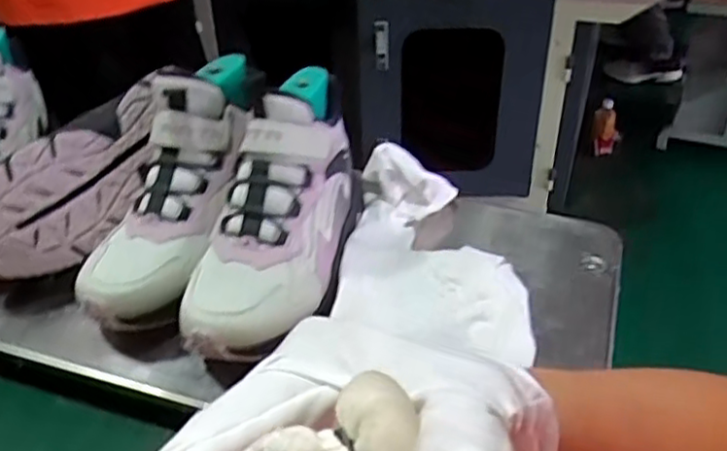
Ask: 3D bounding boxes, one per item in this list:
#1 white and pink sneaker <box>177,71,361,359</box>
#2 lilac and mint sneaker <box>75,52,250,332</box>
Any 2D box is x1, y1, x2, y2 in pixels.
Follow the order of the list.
[{"bbox_3d":[-0.060,-0.017,0.503,0.087,0.126,0.220,6,37,10],"label":"white and pink sneaker"},{"bbox_3d":[-0.143,-0.041,0.513,0.082,0.078,0.238,12,71,17],"label":"lilac and mint sneaker"}]

